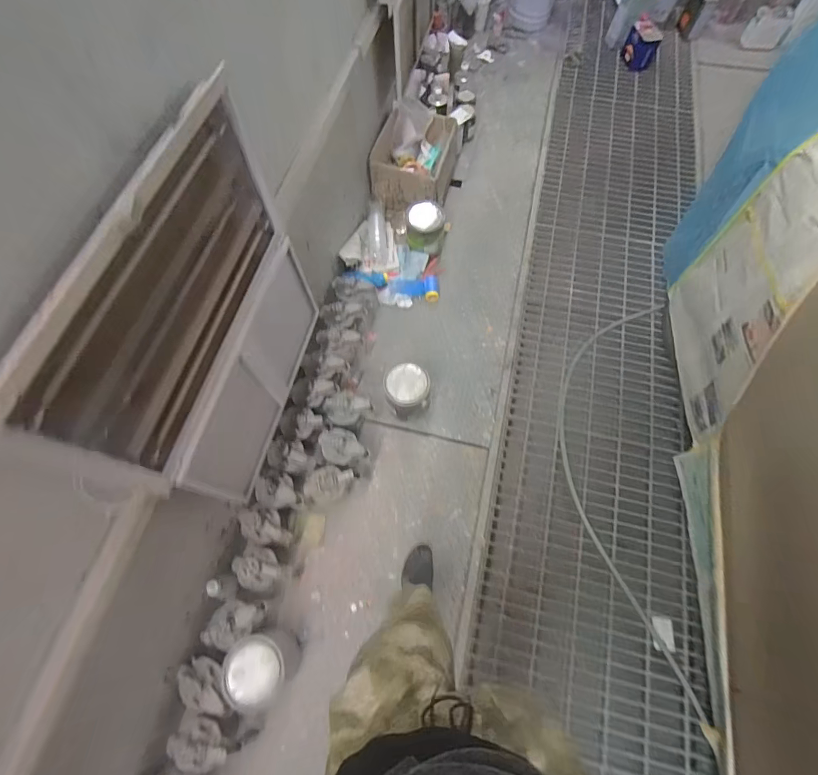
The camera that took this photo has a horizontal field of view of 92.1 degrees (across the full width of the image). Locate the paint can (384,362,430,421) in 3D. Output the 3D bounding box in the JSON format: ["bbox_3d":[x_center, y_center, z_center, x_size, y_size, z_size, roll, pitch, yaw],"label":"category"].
[{"bbox_3d":[-0.007,0.017,1.428,0.153,0.208,0.147,0,70,-1],"label":"paint can"}]

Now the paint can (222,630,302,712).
[{"bbox_3d":[-0.413,0.780,1.113,0.160,0.181,0.159,0,68,1],"label":"paint can"}]

